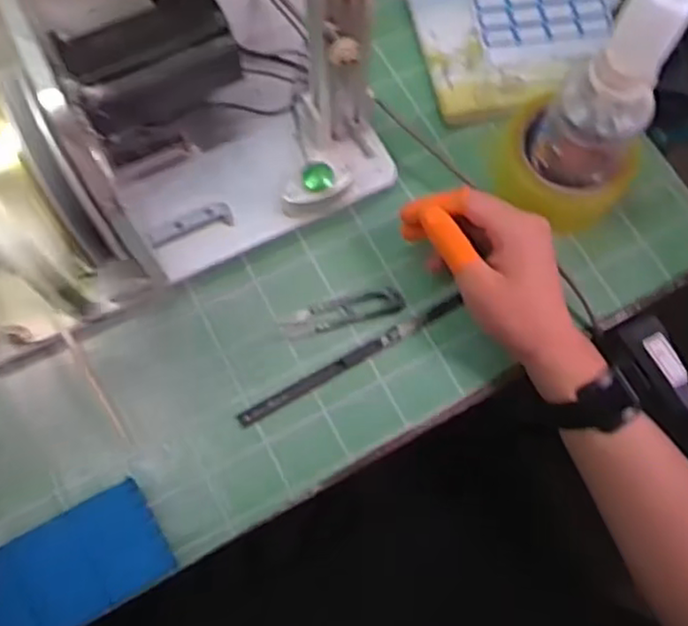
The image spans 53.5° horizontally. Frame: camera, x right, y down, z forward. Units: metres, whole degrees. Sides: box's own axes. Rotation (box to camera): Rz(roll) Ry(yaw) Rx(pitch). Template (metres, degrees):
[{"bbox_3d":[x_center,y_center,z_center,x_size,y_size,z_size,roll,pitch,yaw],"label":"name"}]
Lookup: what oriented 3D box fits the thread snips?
[{"bbox_3d":[-0.001,-0.001,0.519,0.094,0.008,0.023,-13,72,-6],"label":"thread snips"}]

